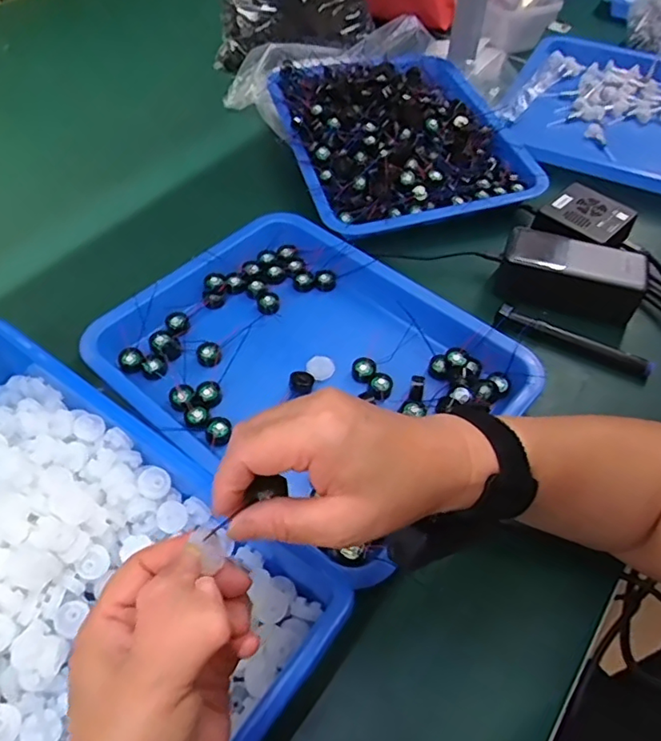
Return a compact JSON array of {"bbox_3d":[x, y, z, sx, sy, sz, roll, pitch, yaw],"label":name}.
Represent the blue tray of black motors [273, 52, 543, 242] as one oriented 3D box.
[{"bbox_3d":[0.079,-0.296,0.686,0.265,0.061,0.332,-13,54,-12],"label":"blue tray of black motors"}]

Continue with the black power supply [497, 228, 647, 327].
[{"bbox_3d":[0.231,-0.094,0.550,0.130,0.042,0.061,17,53,11],"label":"black power supply"}]

